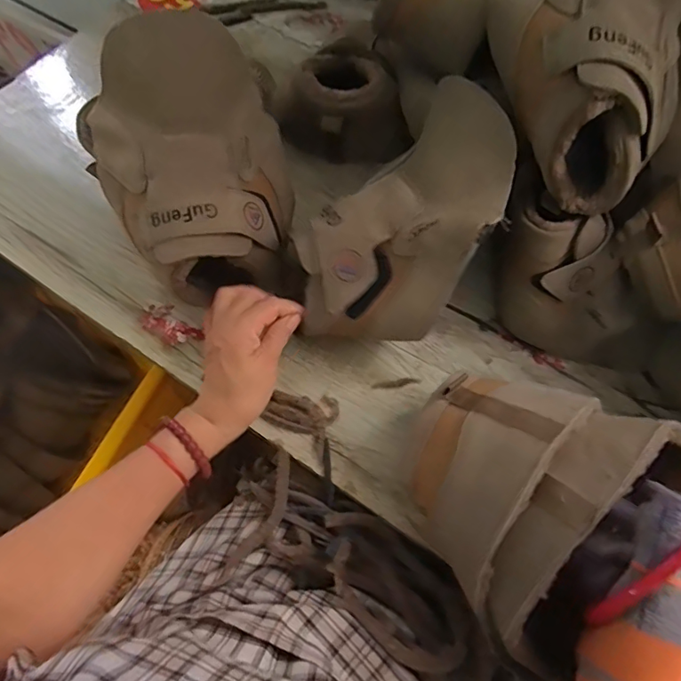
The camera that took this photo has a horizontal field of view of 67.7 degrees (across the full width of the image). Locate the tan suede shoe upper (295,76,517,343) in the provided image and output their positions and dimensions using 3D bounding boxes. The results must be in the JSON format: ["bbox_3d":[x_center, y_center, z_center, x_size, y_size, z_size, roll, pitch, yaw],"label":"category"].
[{"bbox_3d":[0.062,-0.090,0.449,0.129,0.095,0.237,42,92,11],"label":"tan suede shoe upper"}]

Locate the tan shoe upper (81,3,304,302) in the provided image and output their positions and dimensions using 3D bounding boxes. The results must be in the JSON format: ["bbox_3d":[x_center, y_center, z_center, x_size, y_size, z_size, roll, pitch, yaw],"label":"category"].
[{"bbox_3d":[-0.128,-0.147,0.462,0.167,0.076,0.255,-26,104,1],"label":"tan shoe upper"}]

